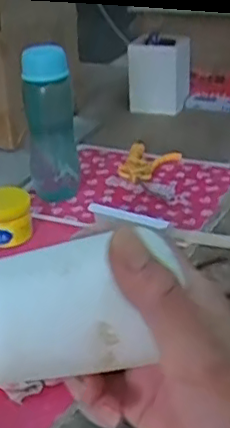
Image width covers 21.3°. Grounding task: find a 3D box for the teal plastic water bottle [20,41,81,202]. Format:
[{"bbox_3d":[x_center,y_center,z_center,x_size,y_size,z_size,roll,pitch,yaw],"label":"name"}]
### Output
[{"bbox_3d":[-0.107,-0.148,1.016,0.081,0.247,0.062,-6,27,-5],"label":"teal plastic water bottle"}]

